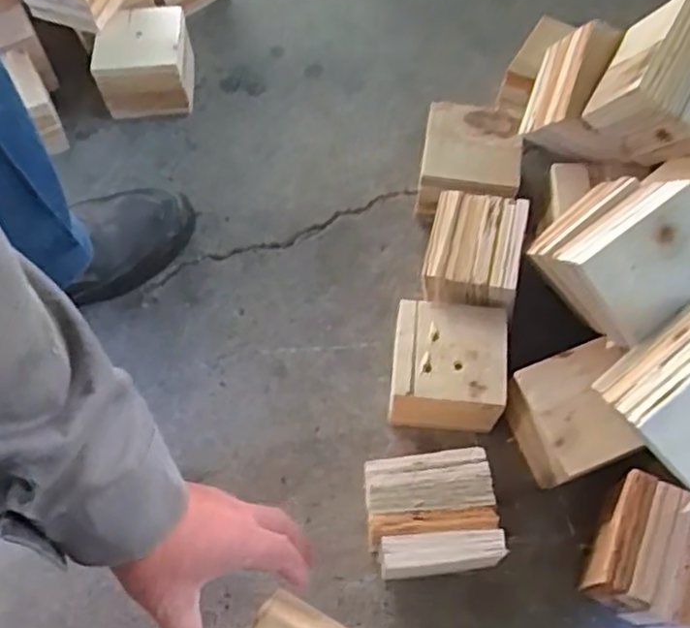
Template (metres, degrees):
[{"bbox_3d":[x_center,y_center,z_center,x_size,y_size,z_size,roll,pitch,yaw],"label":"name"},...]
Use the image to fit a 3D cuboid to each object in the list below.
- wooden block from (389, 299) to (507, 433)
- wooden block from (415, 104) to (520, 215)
[{"bbox_3d":[0.087,0.048,0.623,0.099,0.082,0.095,5,64,3],"label":"wooden block"},{"bbox_3d":[0.125,-0.149,0.714,0.096,0.081,0.111,9,64,5],"label":"wooden block"}]

